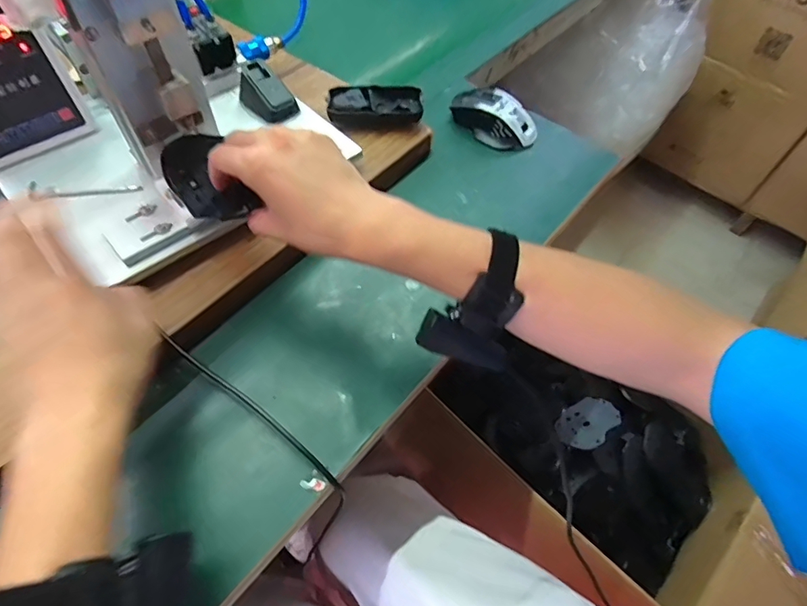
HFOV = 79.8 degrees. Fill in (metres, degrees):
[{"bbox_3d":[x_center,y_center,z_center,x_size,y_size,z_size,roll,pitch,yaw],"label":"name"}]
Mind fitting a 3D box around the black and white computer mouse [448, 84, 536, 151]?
[{"bbox_3d":[0.113,-0.235,0.602,0.113,0.034,0.063,36,62,20],"label":"black and white computer mouse"}]

